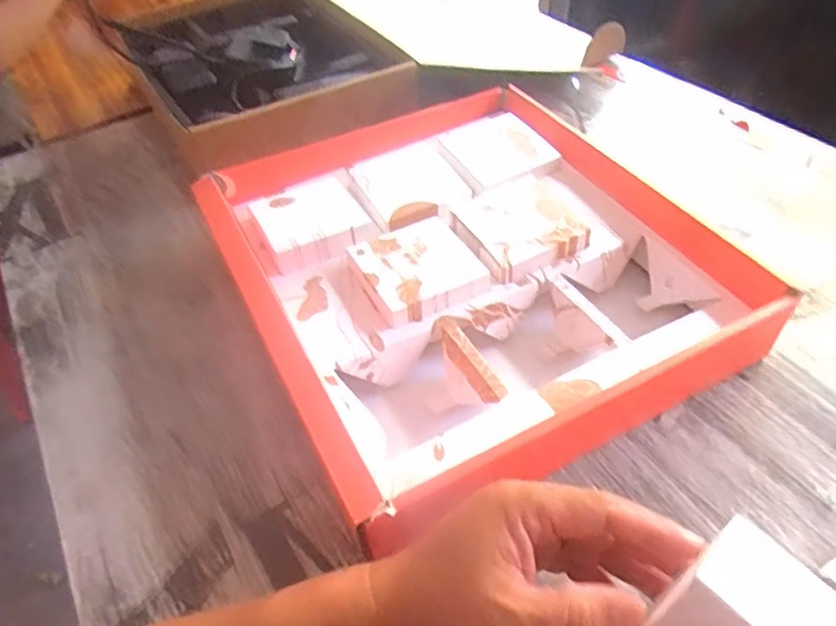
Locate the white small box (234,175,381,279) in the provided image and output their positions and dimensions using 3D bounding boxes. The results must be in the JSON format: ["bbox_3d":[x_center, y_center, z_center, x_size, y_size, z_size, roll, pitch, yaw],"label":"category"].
[{"bbox_3d":[-0.099,-0.078,0.538,0.099,0.027,0.099,-23,50,-15],"label":"white small box"}]

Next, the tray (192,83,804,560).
[{"bbox_3d":[0.033,-0.045,0.520,0.339,0.071,0.398,-24,50,-16],"label":"tray"}]

